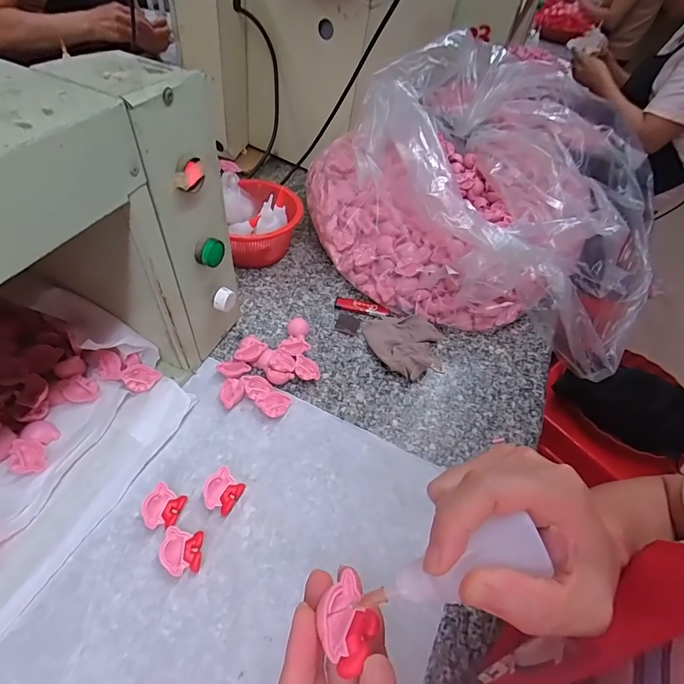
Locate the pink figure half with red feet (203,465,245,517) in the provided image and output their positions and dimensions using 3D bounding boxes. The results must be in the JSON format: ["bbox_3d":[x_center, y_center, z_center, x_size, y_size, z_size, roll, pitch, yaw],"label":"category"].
[{"bbox_3d":[-0.111,0.141,0.379,0.031,0.018,0.035,28,52,15],"label":"pink figure half with red feet"}]

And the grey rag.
[{"bbox_3d":[0.083,0.003,0.514,0.096,0.016,0.094,-3,50,-10],"label":"grey rag"}]

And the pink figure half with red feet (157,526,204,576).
[{"bbox_3d":[-0.136,0.180,0.345,0.033,0.017,0.034,6,49,-2],"label":"pink figure half with red feet"}]

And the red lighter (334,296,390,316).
[{"bbox_3d":[0.028,-0.050,0.557,0.073,0.009,0.017,12,49,3],"label":"red lighter"}]

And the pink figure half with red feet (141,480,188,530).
[{"bbox_3d":[-0.162,0.148,0.366,0.035,0.015,0.039,9,49,0],"label":"pink figure half with red feet"}]

